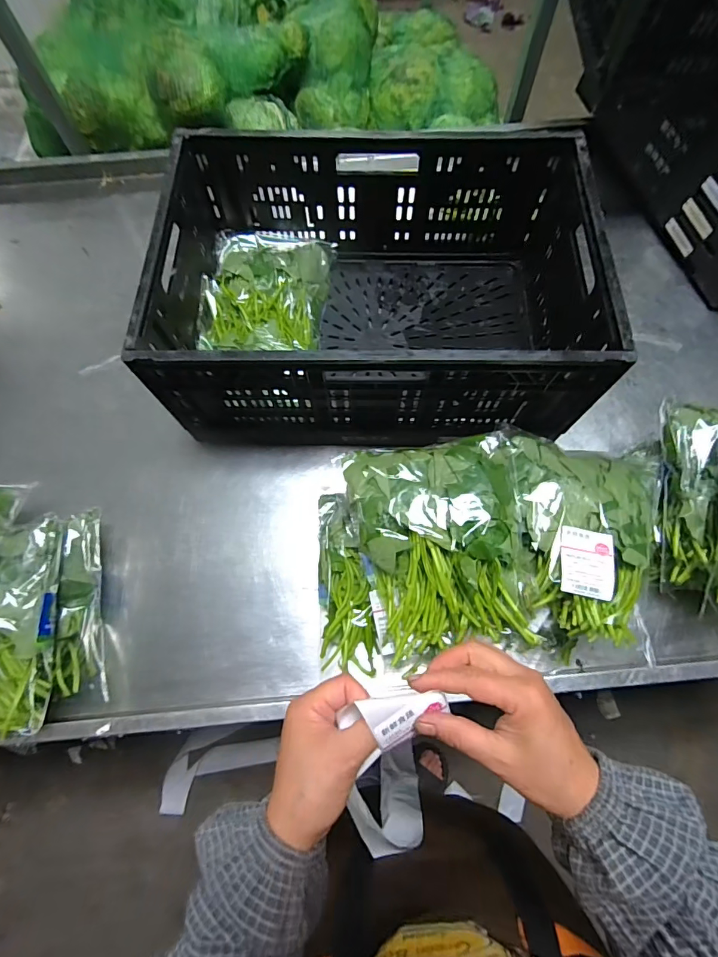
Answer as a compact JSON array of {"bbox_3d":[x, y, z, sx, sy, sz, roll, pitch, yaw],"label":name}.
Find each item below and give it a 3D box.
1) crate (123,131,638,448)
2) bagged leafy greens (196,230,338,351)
[{"bbox_3d":[0.027,-0.293,0.659,0.594,0.238,0.429,3,68,-1],"label":"crate"},{"bbox_3d":[-0.161,-0.312,0.731,0.199,0.059,0.280,6,68,0],"label":"bagged leafy greens"}]

